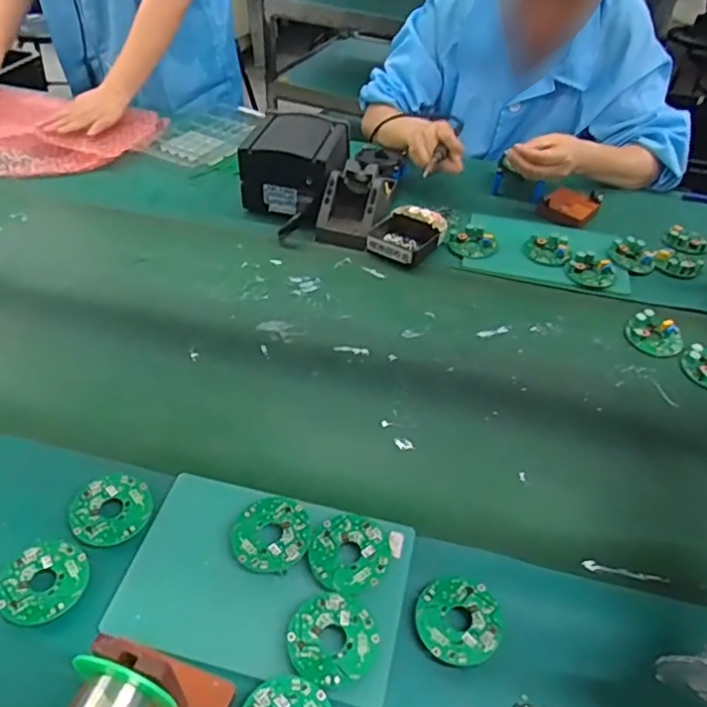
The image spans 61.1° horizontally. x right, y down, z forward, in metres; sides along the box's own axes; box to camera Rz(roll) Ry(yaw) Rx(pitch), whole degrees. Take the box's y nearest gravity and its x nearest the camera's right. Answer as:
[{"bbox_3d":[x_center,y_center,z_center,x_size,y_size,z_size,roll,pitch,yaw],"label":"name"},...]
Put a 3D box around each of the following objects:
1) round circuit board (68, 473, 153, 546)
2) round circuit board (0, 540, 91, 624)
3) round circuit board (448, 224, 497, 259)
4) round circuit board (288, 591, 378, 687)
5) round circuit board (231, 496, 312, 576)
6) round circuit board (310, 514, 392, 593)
[{"bbox_3d":[-0.208,0.131,0.511,0.065,0.009,0.061,-8,45,-13],"label":"round circuit board"},{"bbox_3d":[-0.243,0.178,0.470,0.066,0.009,0.063,3,44,-2],"label":"round circuit board"},{"bbox_3d":[0.163,-0.154,0.835,0.061,0.025,0.053,34,51,27],"label":"round circuit board"},{"bbox_3d":[-0.016,0.210,0.441,0.063,0.004,0.062,1,50,-2],"label":"round circuit board"},{"bbox_3d":[-0.069,0.150,0.499,0.064,0.008,0.064,-2,43,2],"label":"round circuit board"},{"bbox_3d":[-0.002,0.163,0.488,0.063,0.013,0.064,3,44,-2],"label":"round circuit board"}]

